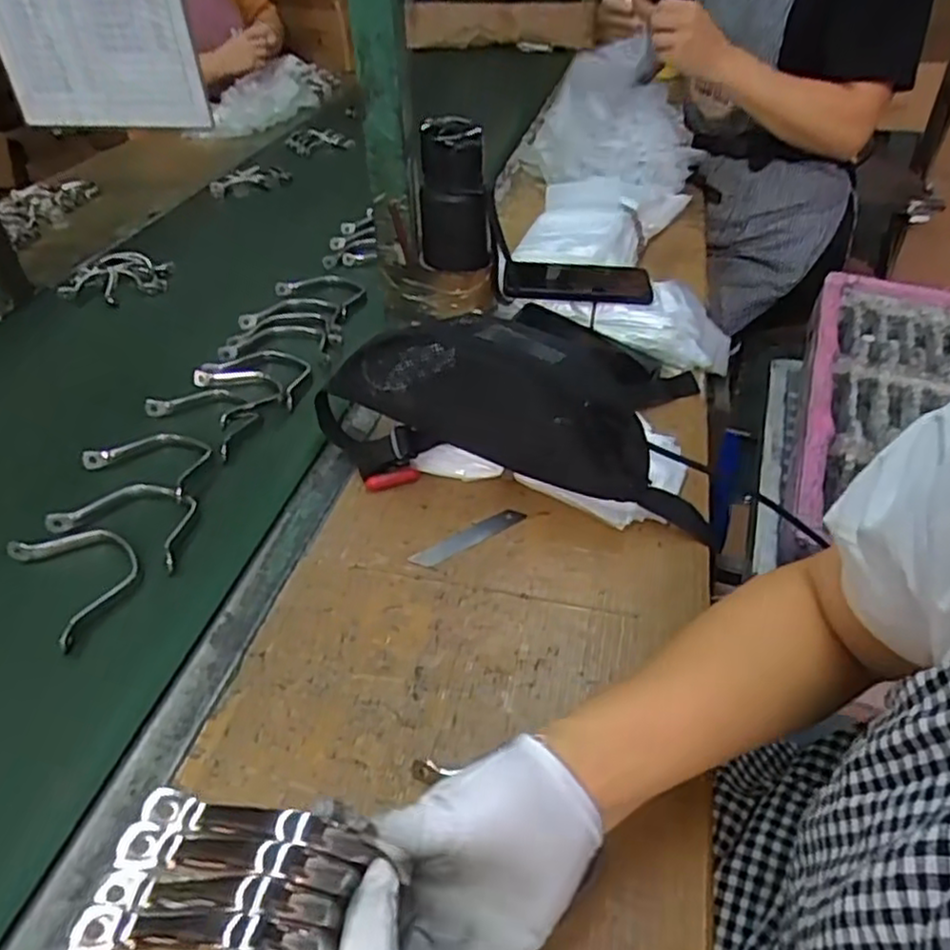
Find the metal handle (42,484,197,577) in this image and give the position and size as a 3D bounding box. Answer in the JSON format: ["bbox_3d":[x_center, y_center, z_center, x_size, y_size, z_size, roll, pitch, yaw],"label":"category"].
[{"bbox_3d":[-0.282,0.034,0.590,0.129,0.011,0.072,13,42,17],"label":"metal handle"}]

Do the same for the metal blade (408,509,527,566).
[{"bbox_3d":[-0.005,0.049,0.583,0.102,0.004,0.022,-26,45,-26],"label":"metal blade"}]

